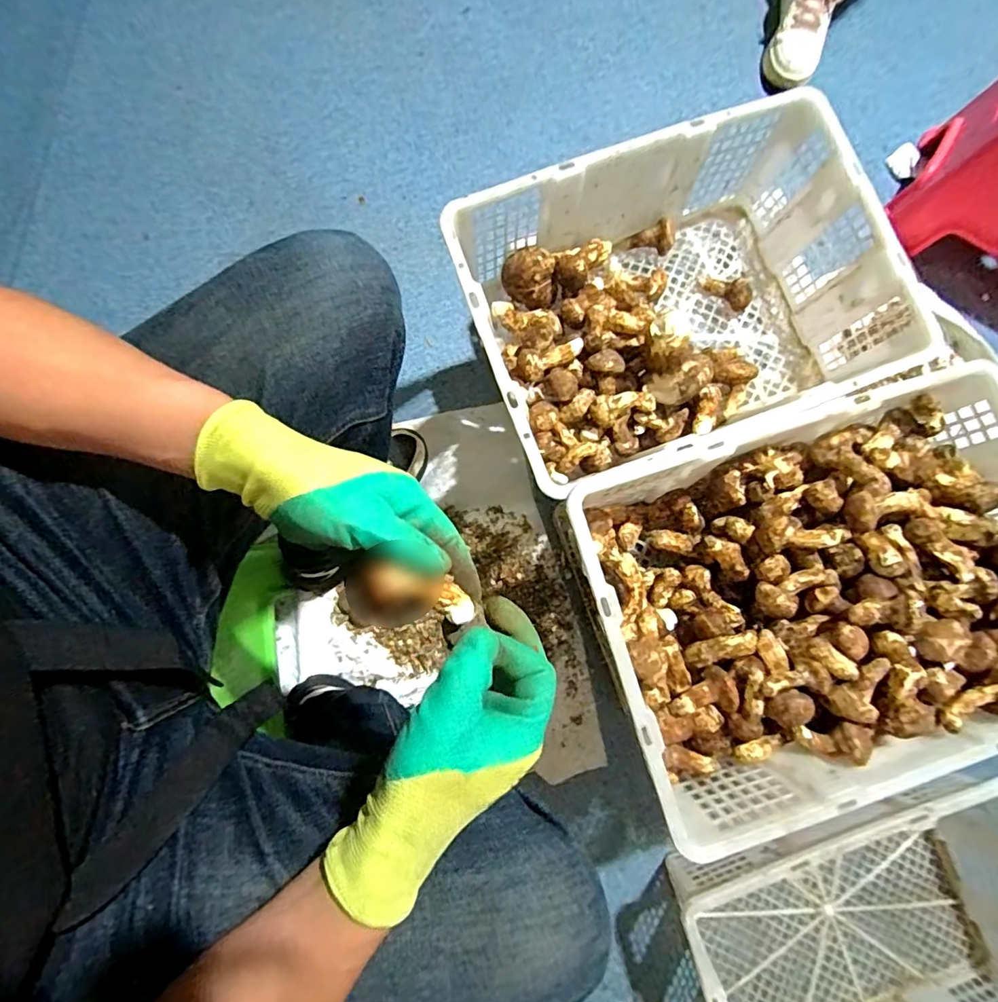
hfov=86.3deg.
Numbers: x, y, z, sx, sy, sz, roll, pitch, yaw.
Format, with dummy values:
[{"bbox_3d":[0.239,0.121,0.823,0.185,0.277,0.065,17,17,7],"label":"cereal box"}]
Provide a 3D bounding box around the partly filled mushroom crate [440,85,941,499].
[{"bbox_3d":[0.216,-0.236,0.674,0.497,0.177,0.353,-20,82,-5],"label":"partly filled mushroom crate"}]

